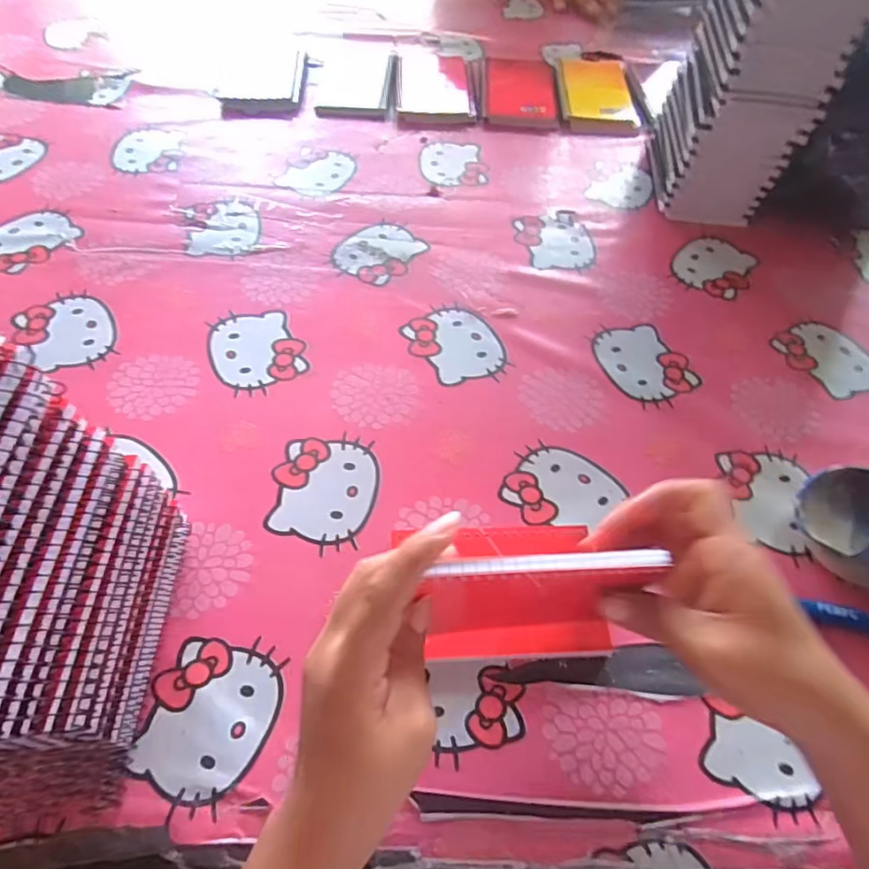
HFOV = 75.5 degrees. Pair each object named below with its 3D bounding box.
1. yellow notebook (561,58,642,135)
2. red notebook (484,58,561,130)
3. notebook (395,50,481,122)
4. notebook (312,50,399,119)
[{"bbox_3d":[0.197,-0.416,0.682,0.089,0.017,0.143,2,58,-2],"label":"yellow notebook"},{"bbox_3d":[0.102,-0.410,0.668,0.085,0.014,0.143,3,58,-1],"label":"red notebook"},{"bbox_3d":[0.002,-0.426,0.681,0.094,0.013,0.152,-1,58,-4],"label":"notebook"},{"bbox_3d":[-0.092,-0.424,0.676,0.095,0.010,0.134,0,58,-3],"label":"notebook"}]

